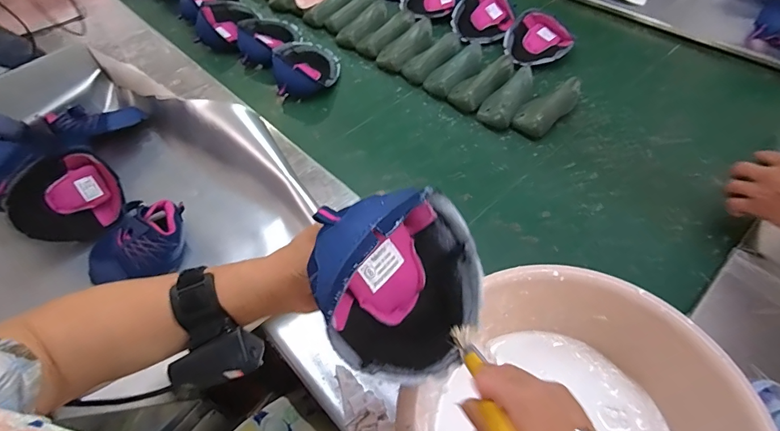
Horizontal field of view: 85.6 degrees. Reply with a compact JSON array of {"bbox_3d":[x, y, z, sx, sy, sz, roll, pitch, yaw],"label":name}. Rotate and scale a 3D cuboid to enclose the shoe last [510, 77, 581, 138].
[{"bbox_3d":[0.296,-0.211,0.797,0.071,0.055,0.148,35,65,27],"label":"shoe last"}]

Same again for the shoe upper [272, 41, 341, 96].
[{"bbox_3d":[-0.185,-0.325,0.931,0.144,0.040,0.147,7,58,-18],"label":"shoe upper"}]

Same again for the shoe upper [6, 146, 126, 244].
[{"bbox_3d":[-0.478,-0.027,0.642,0.042,0.127,0.130,11,57,42],"label":"shoe upper"}]

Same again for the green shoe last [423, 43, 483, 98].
[{"bbox_3d":[0.140,-0.307,0.881,0.147,0.049,0.067,-38,59,-20],"label":"green shoe last"}]

